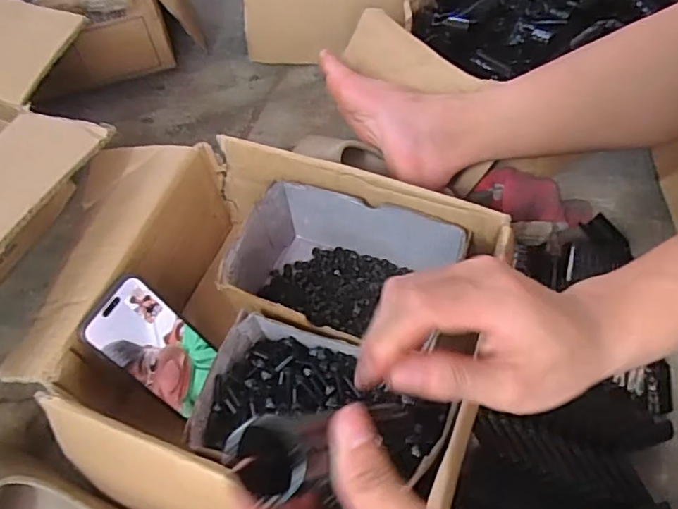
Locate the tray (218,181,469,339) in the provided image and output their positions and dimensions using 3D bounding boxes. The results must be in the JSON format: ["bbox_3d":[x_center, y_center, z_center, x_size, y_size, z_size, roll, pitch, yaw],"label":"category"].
[{"bbox_3d":[0.001,0.025,0.544,0.200,0.097,0.141,18,60,14],"label":"tray"}]

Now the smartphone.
[{"bbox_3d":[-0.166,0.083,0.489,0.011,0.129,0.069,-1,49,40],"label":"smartphone"}]

